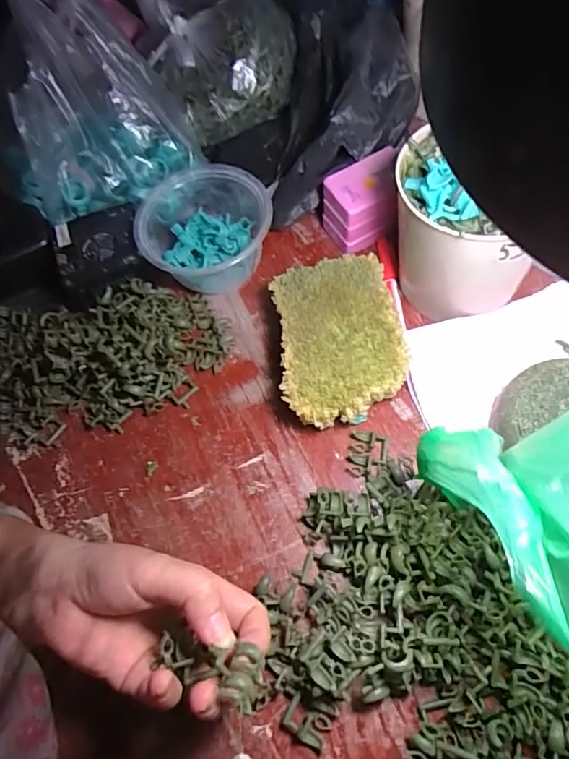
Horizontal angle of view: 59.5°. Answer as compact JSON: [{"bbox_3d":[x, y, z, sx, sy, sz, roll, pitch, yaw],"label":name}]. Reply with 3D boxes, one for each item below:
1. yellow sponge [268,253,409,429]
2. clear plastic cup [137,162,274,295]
[{"bbox_3d":[0.042,-0.032,0.401,0.096,0.043,0.140,-10,63,2],"label":"yellow sponge"},{"bbox_3d":[-0.067,-0.127,0.447,0.116,0.061,0.116,-3,64,5],"label":"clear plastic cup"}]

